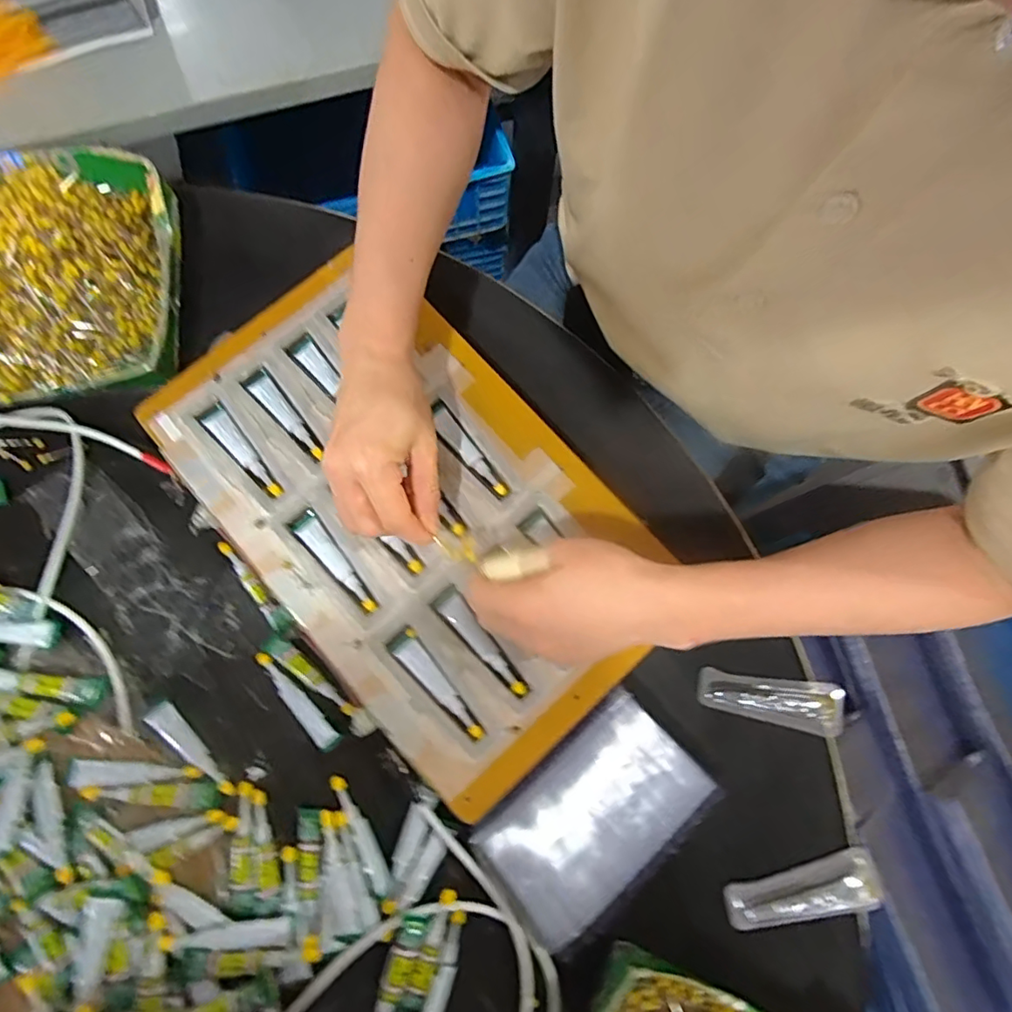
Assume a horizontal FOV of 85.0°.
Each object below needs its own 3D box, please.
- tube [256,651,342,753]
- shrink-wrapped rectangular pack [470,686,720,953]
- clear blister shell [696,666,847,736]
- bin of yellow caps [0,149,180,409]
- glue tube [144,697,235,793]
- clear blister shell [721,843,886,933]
[{"bbox_3d":[-0.153,0.141,0.401,0.018,0.005,0.085,-44,83,-9],"label":"tube"},{"bbox_3d":[0.058,0.211,0.375,0.151,0.023,0.098,-42,82,-8],"label":"shrink-wrapped rectangular pack"},{"bbox_3d":[0.201,0.143,0.410,0.113,0.012,0.034,11,79,1],"label":"clear blister shell"},{"bbox_3d":[-0.404,-0.183,0.436,0.273,0.049,0.210,-4,79,-2],"label":"bin of yellow caps"},{"bbox_3d":[-0.224,0.174,0.395,0.085,0.005,0.018,41,81,7],"label":"glue tube"},{"bbox_3d":[0.205,0.268,0.381,0.104,0.018,0.032,-15,79,-4],"label":"clear blister shell"}]

